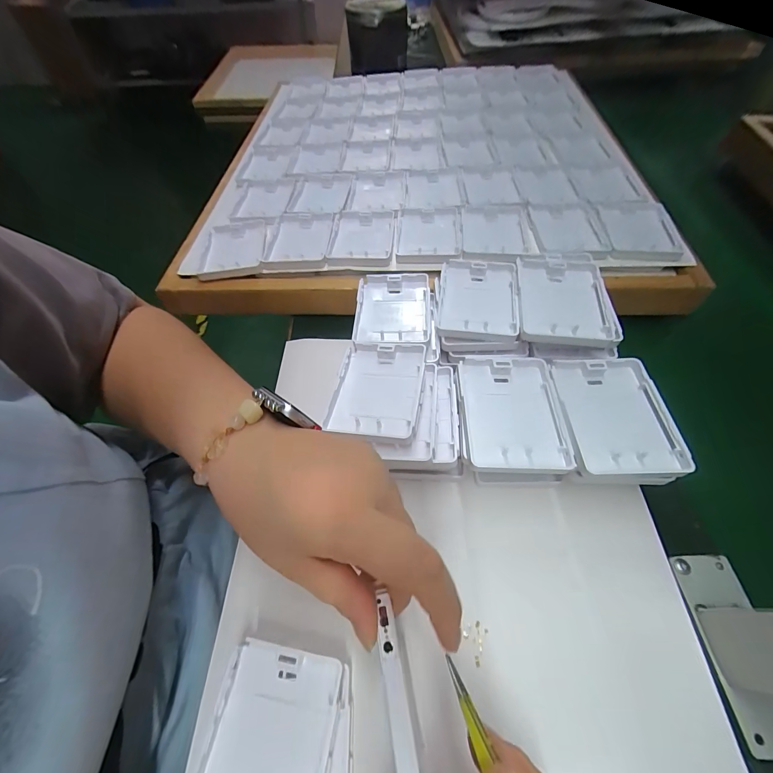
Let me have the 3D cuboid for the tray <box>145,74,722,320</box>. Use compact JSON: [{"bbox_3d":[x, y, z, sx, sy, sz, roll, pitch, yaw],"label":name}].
[{"bbox_3d":[0.043,-0.347,0.506,0.528,0.058,0.561,2,57,2],"label":"tray"}]

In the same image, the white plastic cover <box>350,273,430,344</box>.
[{"bbox_3d":[0.006,-0.071,0.319,0.066,0.016,0.089,1,57,2],"label":"white plastic cover"}]

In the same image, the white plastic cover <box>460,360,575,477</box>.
[{"bbox_3d":[0.087,0.018,0.243,0.063,0.010,0.089,0,57,2],"label":"white plastic cover"}]

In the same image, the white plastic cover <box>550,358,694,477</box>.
[{"bbox_3d":[0.158,0.019,0.239,0.068,0.011,0.086,0,57,1],"label":"white plastic cover"}]

